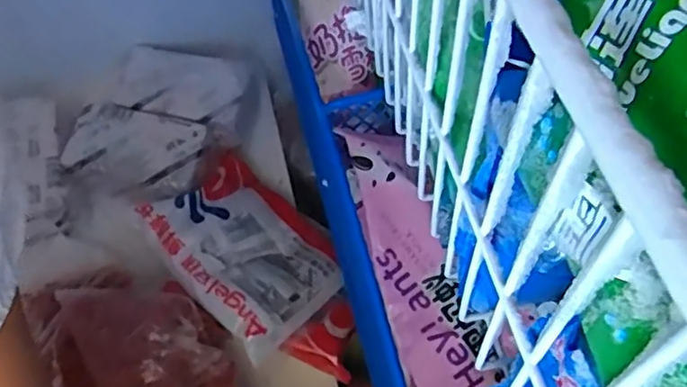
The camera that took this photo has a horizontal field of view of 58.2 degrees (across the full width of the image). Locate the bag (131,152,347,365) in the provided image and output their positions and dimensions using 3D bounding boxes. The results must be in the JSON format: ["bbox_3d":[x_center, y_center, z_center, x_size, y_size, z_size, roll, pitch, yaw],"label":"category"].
[{"bbox_3d":[-0.084,0.048,0.538,0.159,0.063,0.117,42,73,16],"label":"bag"}]

